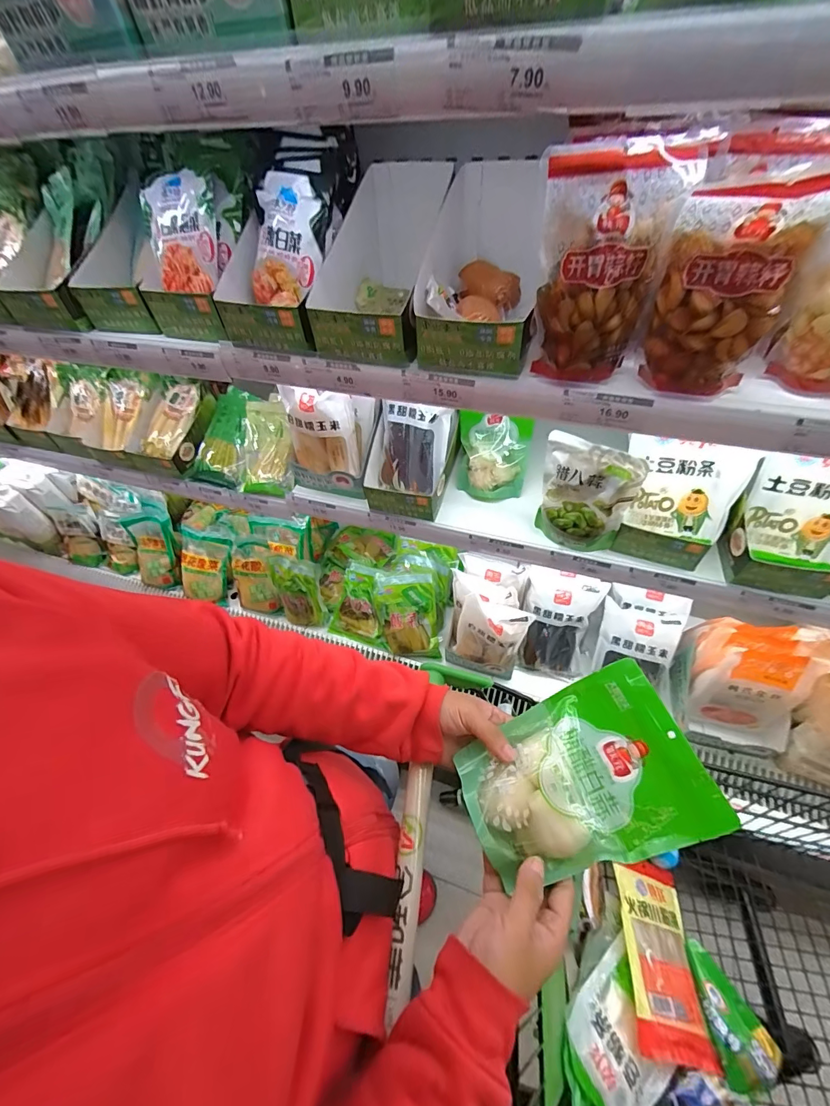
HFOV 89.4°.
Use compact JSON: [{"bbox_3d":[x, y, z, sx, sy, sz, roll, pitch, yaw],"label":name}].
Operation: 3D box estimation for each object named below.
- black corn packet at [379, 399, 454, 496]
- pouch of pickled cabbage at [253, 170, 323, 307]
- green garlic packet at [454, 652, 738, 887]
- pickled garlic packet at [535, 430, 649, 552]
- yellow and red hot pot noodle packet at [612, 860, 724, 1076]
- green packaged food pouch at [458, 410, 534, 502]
[{"bbox_3d":[-0.002,-0.191,0.785,0.126,0.163,0.033,12,24,15],"label":"black corn packet"},{"bbox_3d":[-0.172,-0.415,0.564,0.118,0.144,0.025,21,30,24],"label":"pouch of pickled cabbage"},{"bbox_3d":[0.144,0.202,0.381,0.200,0.046,0.142,-20,57,-1],"label":"green garlic packet"},{"bbox_3d":[0.265,-0.088,0.666,0.138,0.190,0.038,25,58,21],"label":"pickled garlic packet"},{"bbox_3d":[0.393,0.634,0.668,0.130,0.032,0.240,20,38,-2],"label":"yellow and red hot pot noodle packet"},{"bbox_3d":[0.145,-0.181,0.798,0.132,0.158,0.058,9,23,16],"label":"green packaged food pouch"}]

